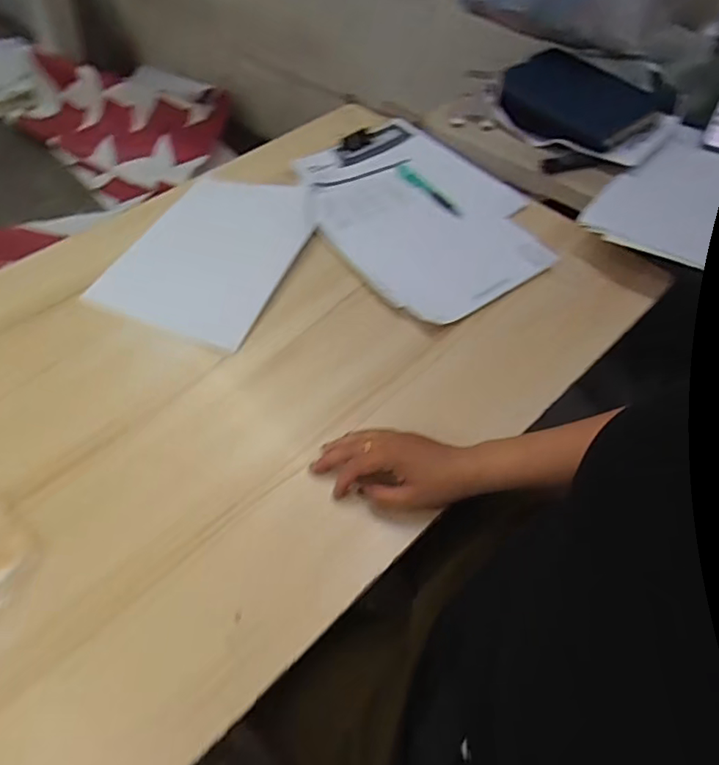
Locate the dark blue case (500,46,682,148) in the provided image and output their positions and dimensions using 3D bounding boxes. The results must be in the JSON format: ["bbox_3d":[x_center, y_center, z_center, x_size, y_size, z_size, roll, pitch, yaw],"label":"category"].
[{"bbox_3d":[0.322,-0.410,0.834,0.220,0.045,0.164,31,57,25],"label":"dark blue case"}]

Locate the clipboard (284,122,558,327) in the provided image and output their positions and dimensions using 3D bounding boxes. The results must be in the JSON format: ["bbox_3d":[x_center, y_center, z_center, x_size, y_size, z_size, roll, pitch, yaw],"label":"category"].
[{"bbox_3d":[0.074,-0.236,0.790,0.252,0.023,0.362,-33,64,-20],"label":"clipboard"}]

